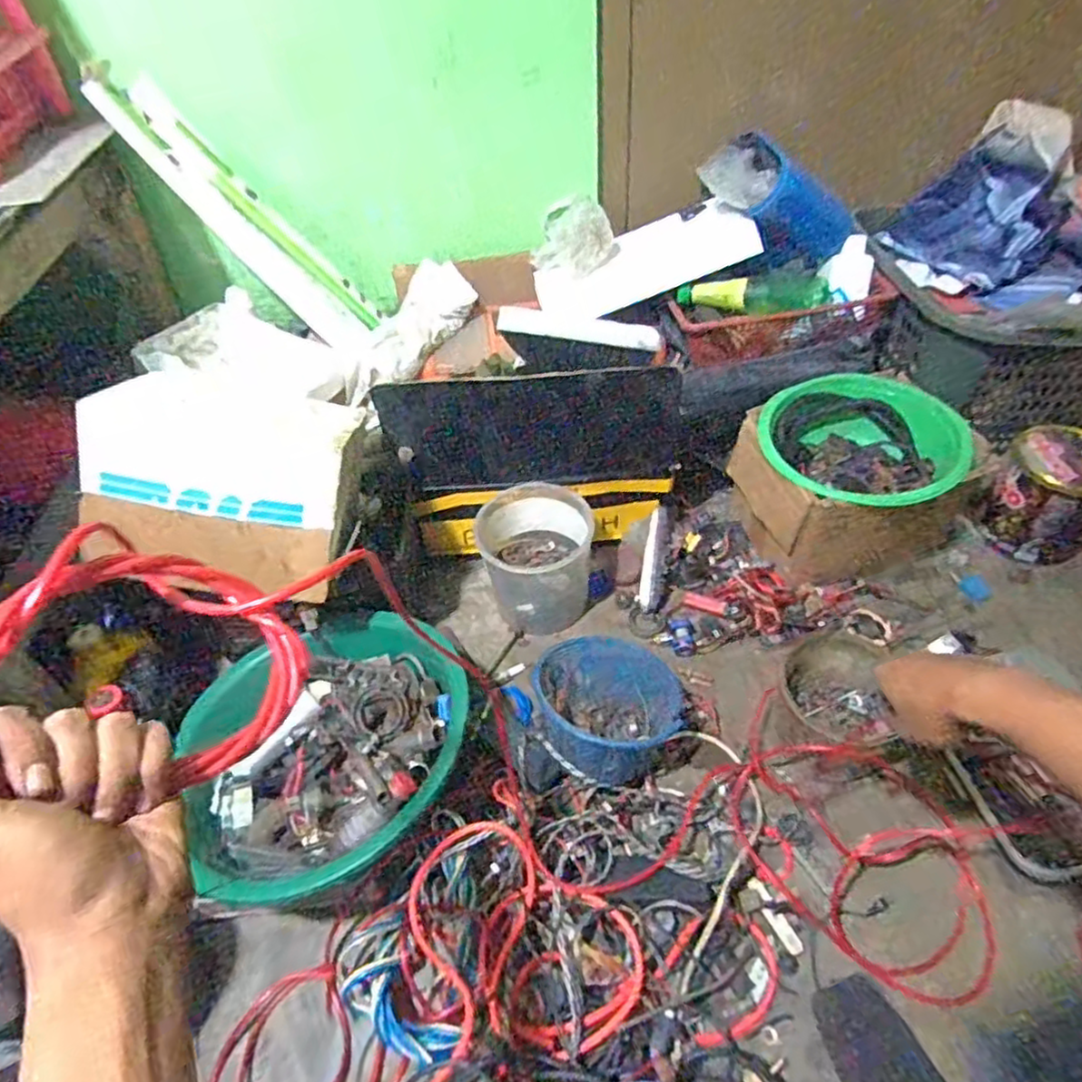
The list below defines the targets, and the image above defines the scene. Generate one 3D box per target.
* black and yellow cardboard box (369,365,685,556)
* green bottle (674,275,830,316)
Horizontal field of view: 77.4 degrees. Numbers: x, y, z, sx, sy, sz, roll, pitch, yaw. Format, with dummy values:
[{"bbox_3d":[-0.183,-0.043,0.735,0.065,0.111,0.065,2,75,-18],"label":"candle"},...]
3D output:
[{"bbox_3d":[0.004,-0.113,1.009,0.432,0.256,0.089,-7,47,-2],"label":"black and yellow cardboard box"},{"bbox_3d":[0.321,-0.374,1.034,0.225,0.062,0.053,-9,47,-3],"label":"green bottle"}]

